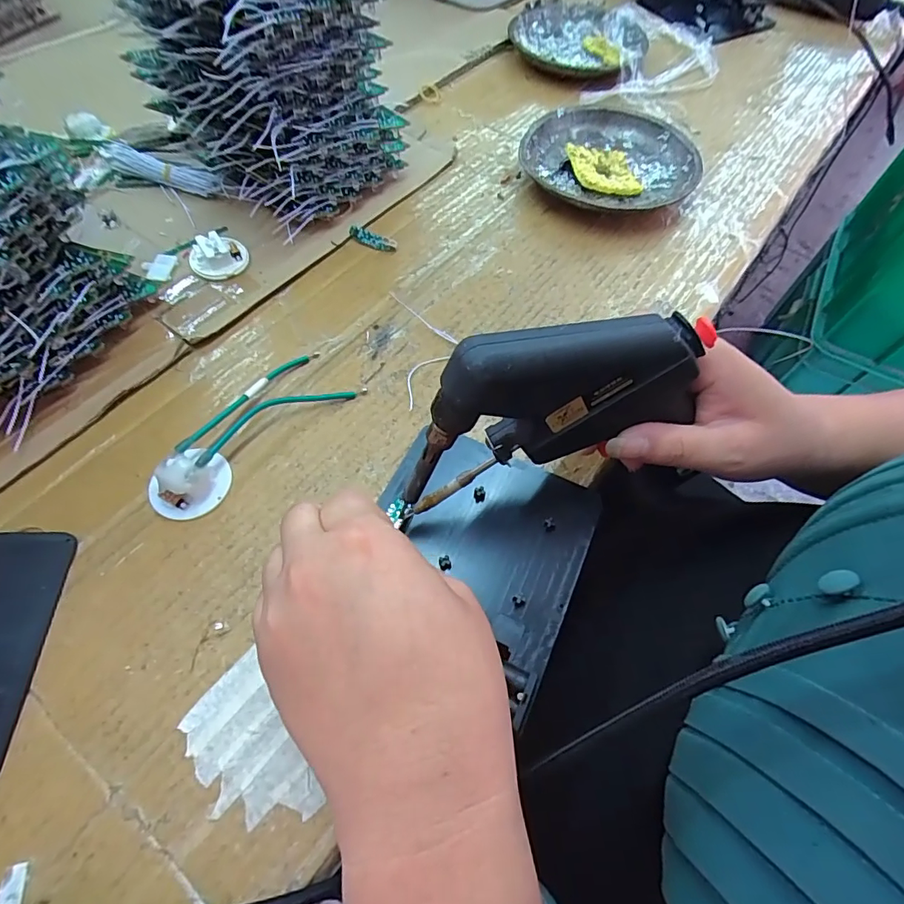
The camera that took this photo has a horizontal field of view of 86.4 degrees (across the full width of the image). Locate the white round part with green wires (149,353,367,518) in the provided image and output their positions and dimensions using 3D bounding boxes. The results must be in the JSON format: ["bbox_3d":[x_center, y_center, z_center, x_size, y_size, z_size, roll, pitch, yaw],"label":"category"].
[{"bbox_3d":[-0.117,-0.017,0.280,0.047,0.018,0.125,40,66,18],"label":"white round part with green wires"}]

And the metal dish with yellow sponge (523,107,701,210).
[{"bbox_3d":[0.133,-0.257,0.426,0.142,0.031,0.129,-11,62,-9],"label":"metal dish with yellow sponge"}]

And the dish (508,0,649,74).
[{"bbox_3d":[0.146,-0.476,0.552,0.152,0.026,0.175,16,61,6],"label":"dish"}]

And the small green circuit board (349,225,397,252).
[{"bbox_3d":[-0.062,-0.167,0.377,0.041,0.006,0.010,26,63,11],"label":"small green circuit board"}]

